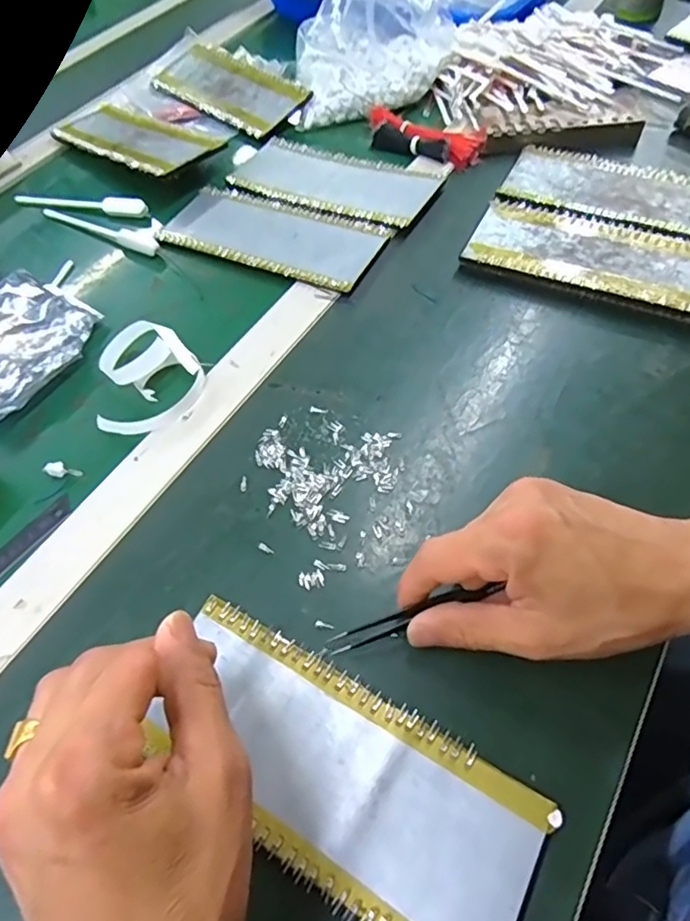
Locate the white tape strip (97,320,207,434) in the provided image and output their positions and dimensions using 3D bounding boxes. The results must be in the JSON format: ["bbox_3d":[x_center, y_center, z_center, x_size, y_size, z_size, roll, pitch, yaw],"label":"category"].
[{"bbox_3d":[-0.141,-0.062,0.419,0.073,0.022,0.086,-11,58,-3],"label":"white tape strip"}]

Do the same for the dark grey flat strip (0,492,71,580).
[{"bbox_3d":[-0.213,0.061,0.361,0.020,0.004,0.100,34,65,22],"label":"dark grey flat strip"}]

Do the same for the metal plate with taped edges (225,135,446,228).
[{"bbox_3d":[-0.015,-0.267,0.551,0.199,0.006,0.085,23,63,21],"label":"metal plate with taped edges"}]

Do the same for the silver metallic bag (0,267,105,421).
[{"bbox_3d":[-0.266,-0.094,0.453,0.131,0.021,0.126,30,64,20],"label":"silver metallic bag"}]

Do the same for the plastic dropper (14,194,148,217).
[{"bbox_3d":[-0.258,-0.251,0.559,0.143,0.015,0.020,13,59,12],"label":"plastic dropper"}]

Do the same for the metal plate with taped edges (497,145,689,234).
[{"bbox_3d":[0.249,-0.243,0.517,0.199,0.009,0.091,24,62,17],"label":"metal plate with taped edges"}]

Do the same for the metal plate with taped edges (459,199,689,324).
[{"bbox_3d":[0.204,-0.162,0.463,0.200,0.018,0.092,22,62,17],"label":"metal plate with taped edges"}]

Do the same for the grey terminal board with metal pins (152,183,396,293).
[{"bbox_3d":[-0.070,-0.203,0.513,0.206,0.008,0.086,23,62,17],"label":"grey terminal board with metal pins"}]

